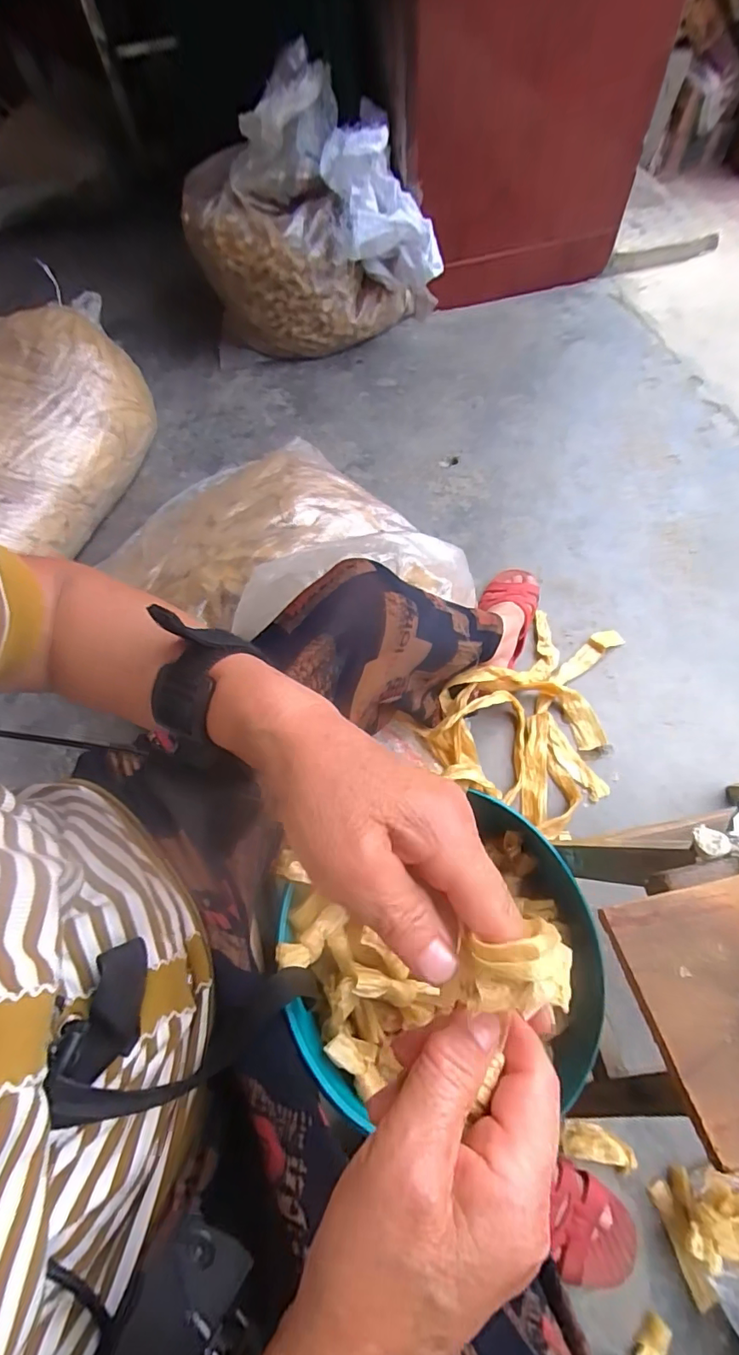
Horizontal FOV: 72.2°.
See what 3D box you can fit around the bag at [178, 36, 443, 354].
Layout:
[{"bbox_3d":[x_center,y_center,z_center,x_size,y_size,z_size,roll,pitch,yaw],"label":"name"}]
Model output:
[{"bbox_3d":[-0.129,-0.975,1.110,0.511,0.404,0.331,-13,63,-4],"label":"bag"}]

